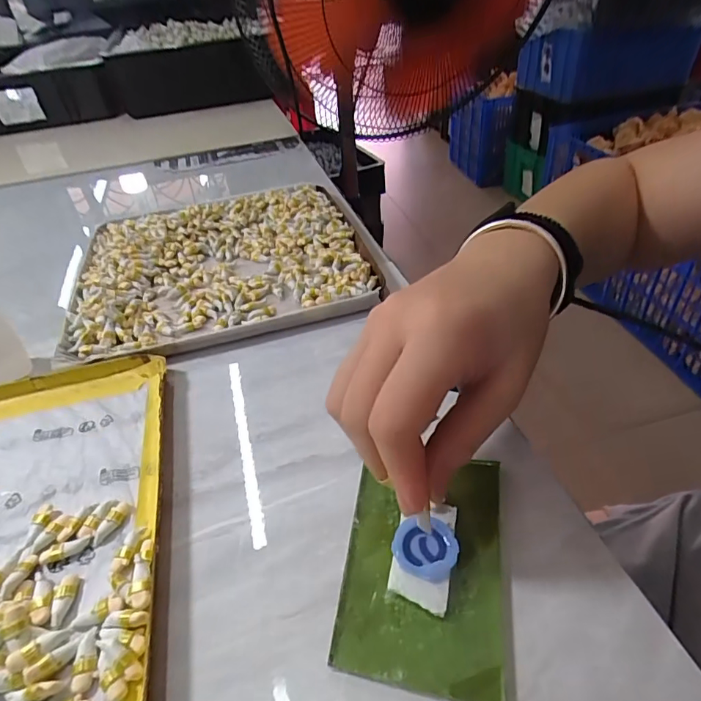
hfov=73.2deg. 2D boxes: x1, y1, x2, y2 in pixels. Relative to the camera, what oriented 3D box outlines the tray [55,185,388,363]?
[{"bbox_3d":[-0.113,-0.079,0.409,0.235,0.018,0.222,-15,41,-10],"label":"tray"}]

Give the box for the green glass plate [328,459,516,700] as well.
[{"bbox_3d":[0.033,0.091,0.205,0.068,0.006,0.098,3,43,10],"label":"green glass plate"}]

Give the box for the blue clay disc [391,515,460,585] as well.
[{"bbox_3d":[0.032,0.085,0.205,0.027,0.006,0.026,10,43,18],"label":"blue clay disc"}]

